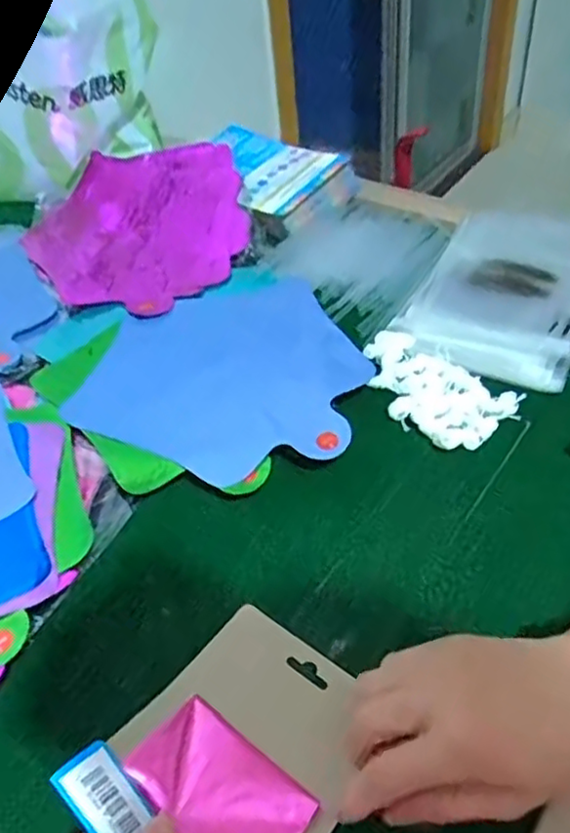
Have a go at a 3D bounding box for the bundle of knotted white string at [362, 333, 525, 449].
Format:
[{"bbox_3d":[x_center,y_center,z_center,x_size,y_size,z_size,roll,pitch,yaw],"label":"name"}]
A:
[{"bbox_3d":[0.109,-0.024,0.515,0.073,0.012,0.132,-32,49,-25],"label":"bundle of knotted white string"}]

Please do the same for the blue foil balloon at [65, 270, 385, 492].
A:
[{"bbox_3d":[-0.049,-0.043,0.535,0.225,0.013,0.218,-3,43,3],"label":"blue foil balloon"}]

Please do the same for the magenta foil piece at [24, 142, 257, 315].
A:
[{"bbox_3d":[-0.162,-0.219,0.709,0.230,0.042,0.304,-13,44,-7],"label":"magenta foil piece"}]

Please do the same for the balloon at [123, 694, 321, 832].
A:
[{"bbox_3d":[-0.033,0.182,0.324,0.088,0.013,0.054,27,53,30],"label":"balloon"}]

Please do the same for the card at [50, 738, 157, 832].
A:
[{"bbox_3d":[-0.058,0.195,0.293,0.112,0.006,0.033,39,29,21],"label":"card"}]

